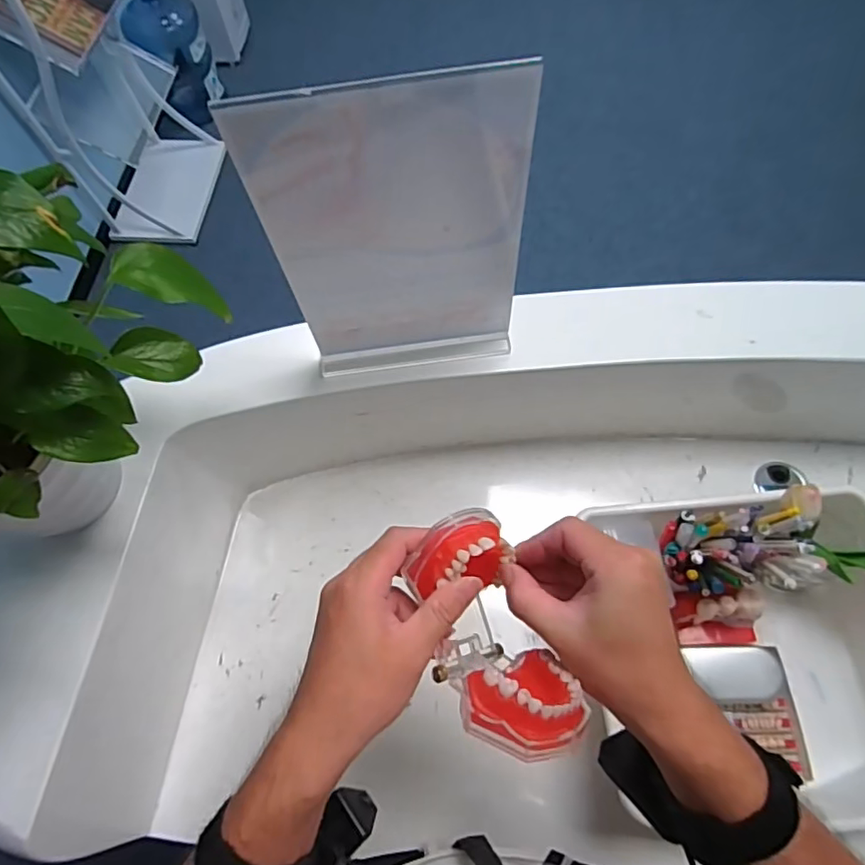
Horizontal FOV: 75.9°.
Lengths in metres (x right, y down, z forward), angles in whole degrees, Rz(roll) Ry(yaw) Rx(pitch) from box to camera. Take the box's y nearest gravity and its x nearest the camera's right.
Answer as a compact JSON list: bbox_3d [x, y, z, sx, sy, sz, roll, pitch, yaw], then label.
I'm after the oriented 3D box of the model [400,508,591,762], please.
[{"bbox_3d":[0.033,0.125,0.351,0.073,0.077,0.142,-17,67,-6],"label":"model"}]

